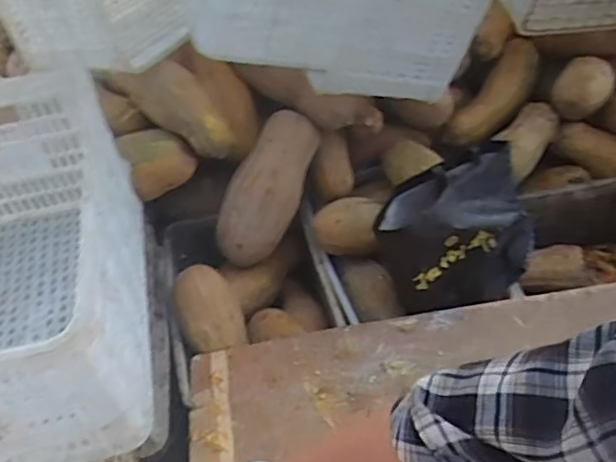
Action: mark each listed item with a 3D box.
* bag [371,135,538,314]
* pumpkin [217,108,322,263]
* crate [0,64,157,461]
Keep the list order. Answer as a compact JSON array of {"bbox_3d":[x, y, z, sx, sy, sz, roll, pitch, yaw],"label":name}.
[{"bbox_3d":[0.302,0.010,1.184,0.338,0.226,0.204,-22,49,-12],"label":"bag"},{"bbox_3d":[-0.094,-0.093,1.312,0.112,0.366,0.148,35,17,32],"label":"pumpkin"},{"bbox_3d":[-0.444,0.064,0.834,0.362,0.290,0.522,-14,48,-6],"label":"crate"}]

